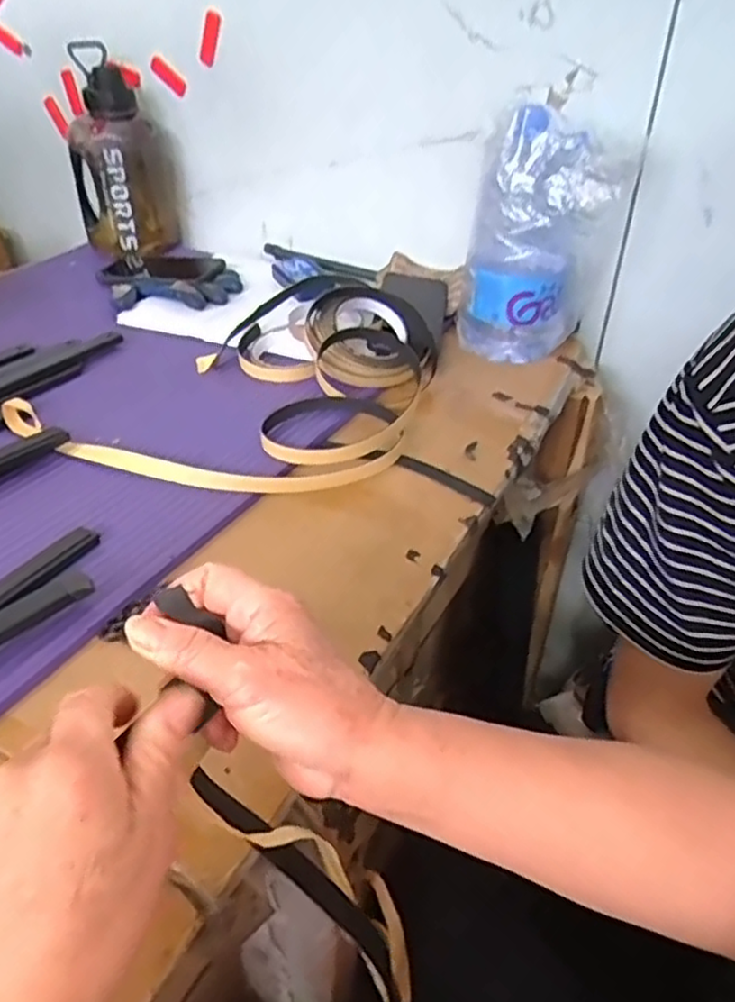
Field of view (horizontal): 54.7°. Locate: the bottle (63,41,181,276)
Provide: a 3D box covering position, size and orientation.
[{"bbox_3d":[-0.358,-0.483,1.014,0.142,0.244,0.111,28,42,32],"label":"bottle"}]

